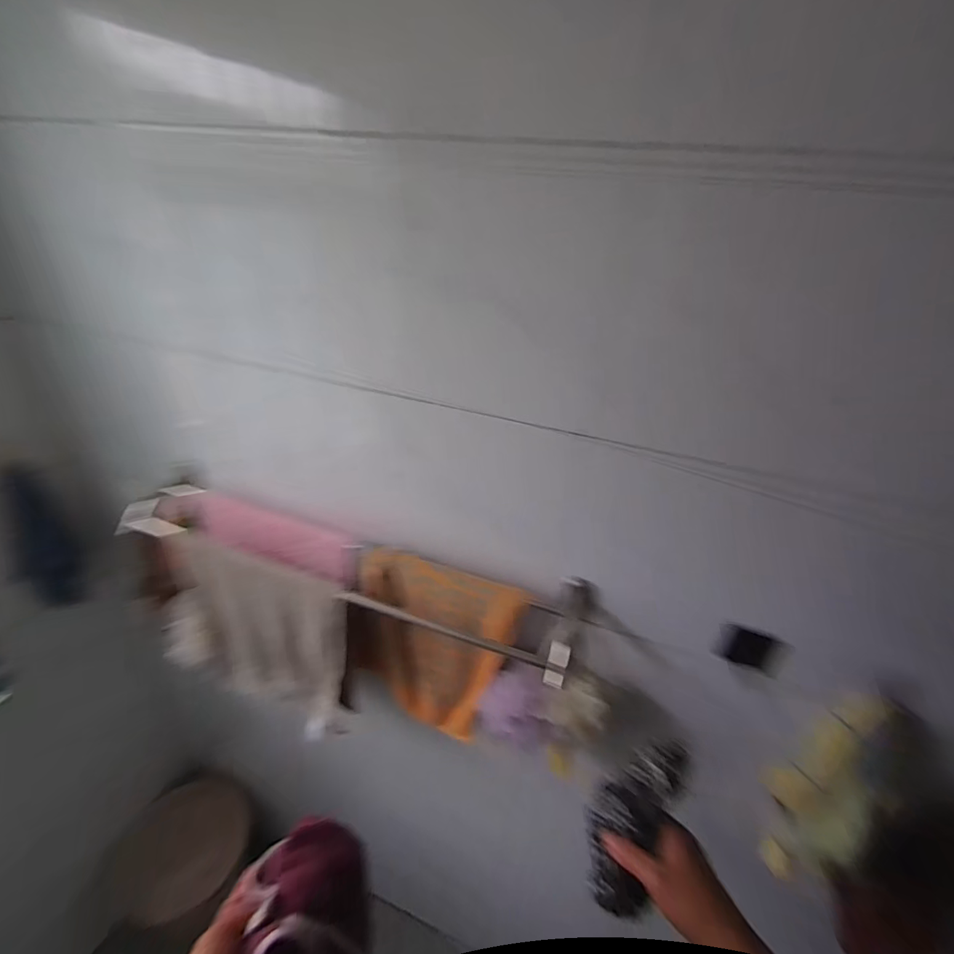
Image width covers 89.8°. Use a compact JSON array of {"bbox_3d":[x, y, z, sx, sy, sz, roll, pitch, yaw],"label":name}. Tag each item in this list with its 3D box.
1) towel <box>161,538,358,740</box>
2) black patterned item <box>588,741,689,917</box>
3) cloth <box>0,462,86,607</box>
[{"bbox_3d":[-0.430,0.286,0.901,0.466,0.368,0.068,19,33,22],"label":"towel"},{"bbox_3d":[0.147,0.316,0.452,0.063,0.042,0.147,24,77,29],"label":"black patterned item"},{"bbox_3d":[-0.928,0.136,1.019,0.028,0.345,0.101,25,36,30],"label":"cloth"}]

